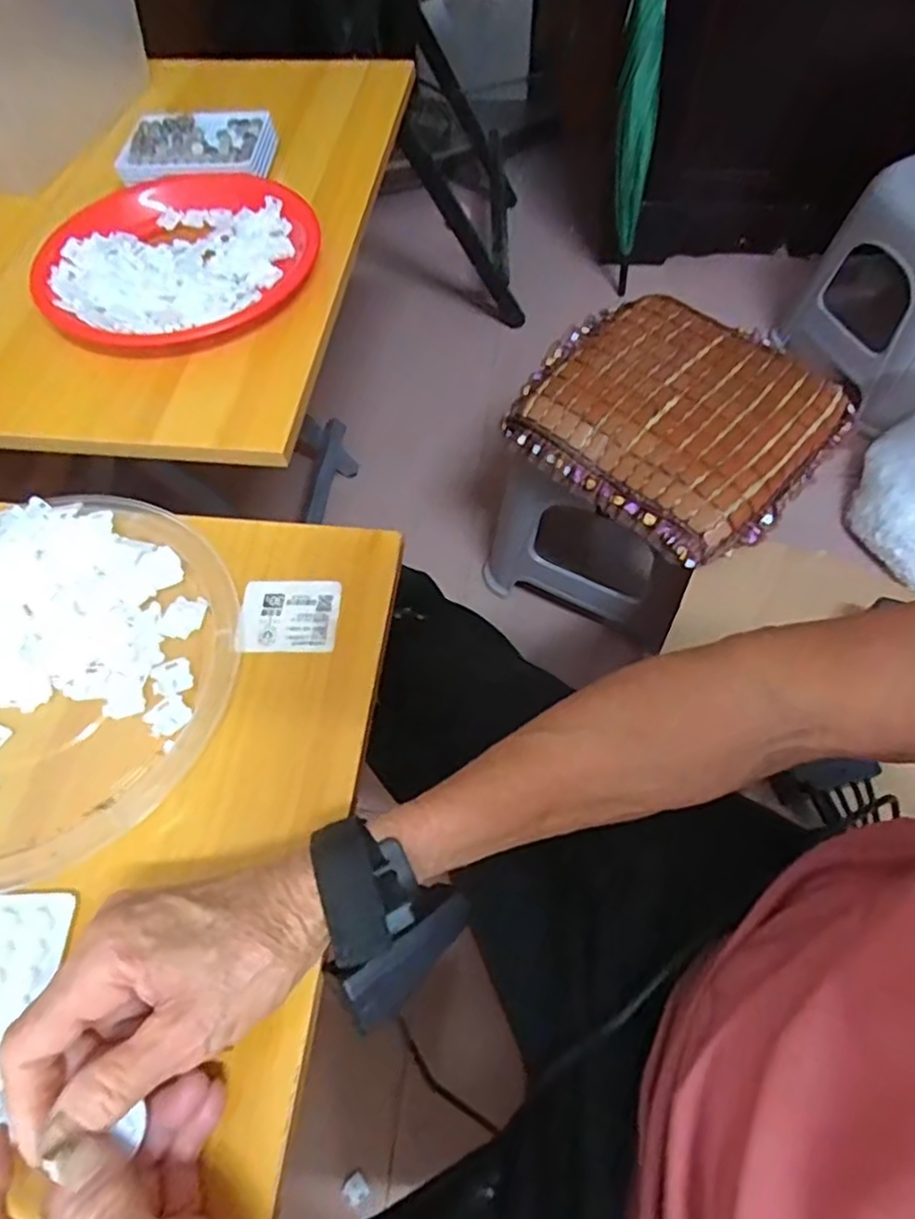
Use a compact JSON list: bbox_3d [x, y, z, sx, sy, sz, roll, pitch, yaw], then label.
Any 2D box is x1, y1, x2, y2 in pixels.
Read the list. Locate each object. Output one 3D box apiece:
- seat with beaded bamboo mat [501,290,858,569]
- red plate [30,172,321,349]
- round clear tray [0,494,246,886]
[{"bbox_3d":[0.227,-0.213,0.742,0.311,0.064,0.262,38,68,21],"label":"seat with beaded bamboo mat"},{"bbox_3d":[-0.237,-0.291,0.565,0.202,0.036,0.208,-1,60,1],"label":"red plate"},{"bbox_3d":[-0.239,0.034,0.379,0.230,0.028,0.205,-37,65,-18],"label":"round clear tray"}]

